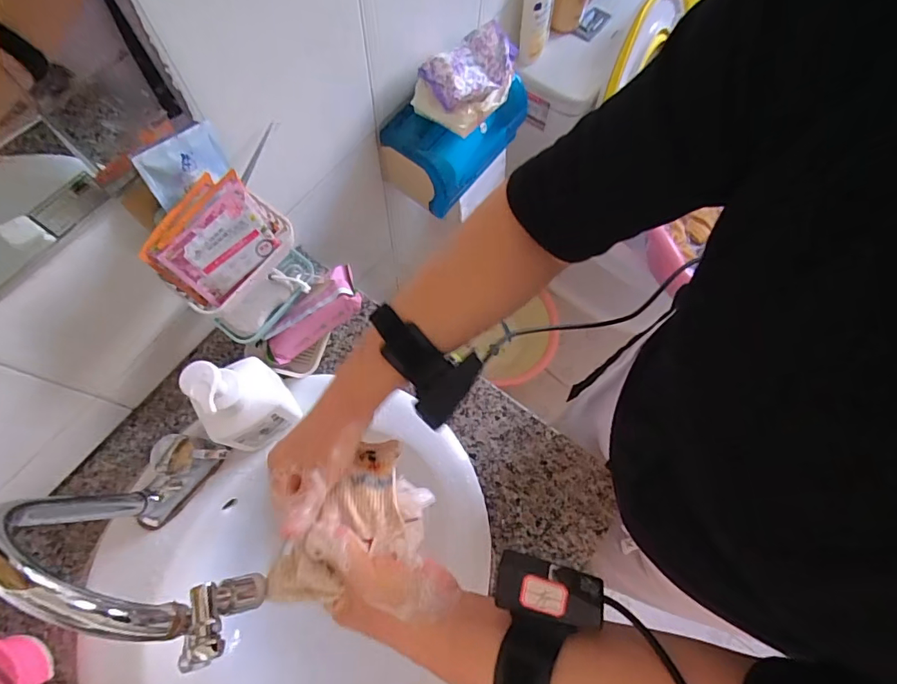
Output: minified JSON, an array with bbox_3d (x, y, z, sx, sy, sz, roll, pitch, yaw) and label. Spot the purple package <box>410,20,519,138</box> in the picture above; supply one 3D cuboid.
[{"bbox_3d":[0.031,-0.370,0.674,0.145,0.068,0.092,-42,77,-15],"label":"purple package"}]

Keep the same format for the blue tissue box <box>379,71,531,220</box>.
[{"bbox_3d":[0.021,-0.343,0.771,0.123,0.112,0.259,38,73,10],"label":"blue tissue box"}]

